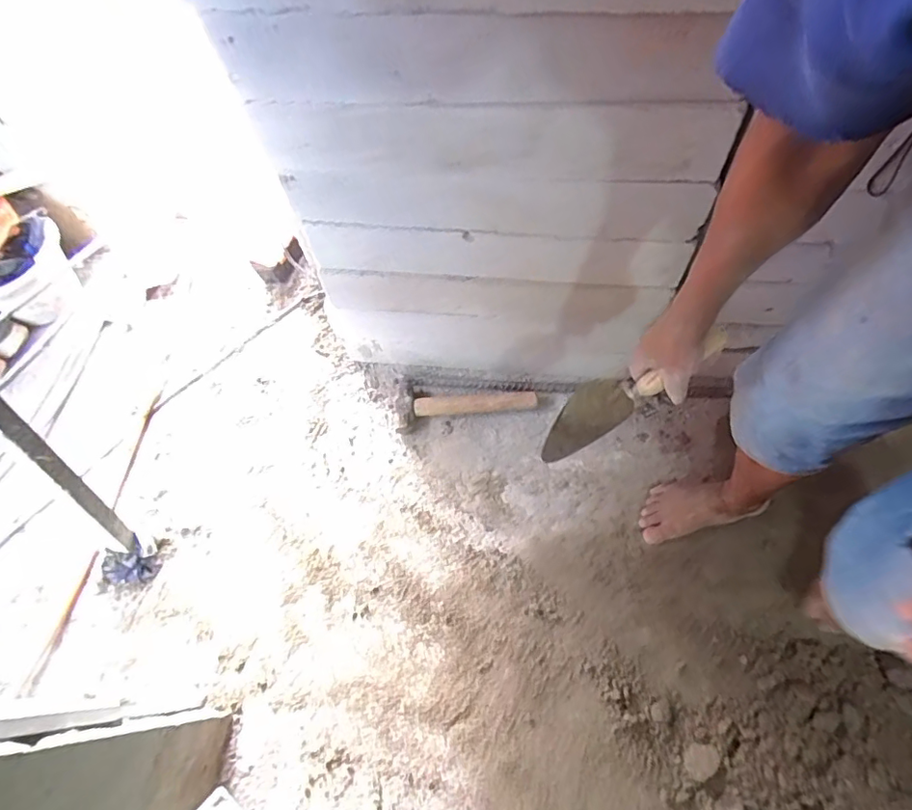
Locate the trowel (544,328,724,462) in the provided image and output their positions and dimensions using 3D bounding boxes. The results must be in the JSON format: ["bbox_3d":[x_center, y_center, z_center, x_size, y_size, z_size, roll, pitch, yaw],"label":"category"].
[{"bbox_3d":[0.228,-0.015,0.740,0.084,0.310,0.058,3,58,-35],"label":"trowel"}]

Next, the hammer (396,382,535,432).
[{"bbox_3d":[0.021,-0.003,1.095,0.279,0.034,0.092,-3,64,1],"label":"hammer"}]

